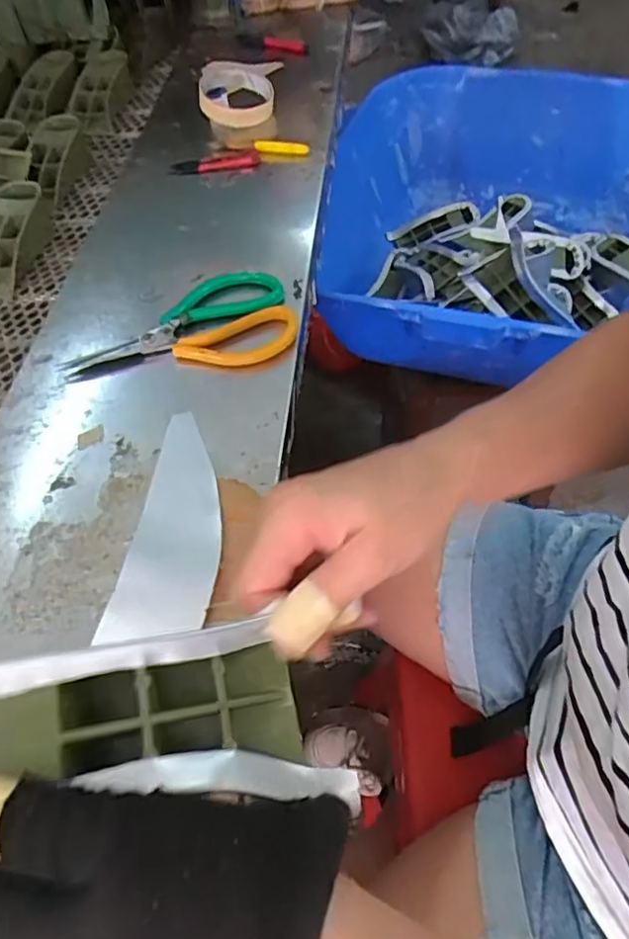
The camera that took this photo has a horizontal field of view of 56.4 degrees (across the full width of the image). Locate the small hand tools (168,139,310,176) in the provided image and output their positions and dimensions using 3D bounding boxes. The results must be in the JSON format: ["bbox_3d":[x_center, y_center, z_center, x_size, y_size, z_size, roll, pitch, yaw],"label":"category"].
[{"bbox_3d":[-0.083,-0.344,0.643,0.150,0.011,0.040,-8,55,1],"label":"small hand tools"}]

